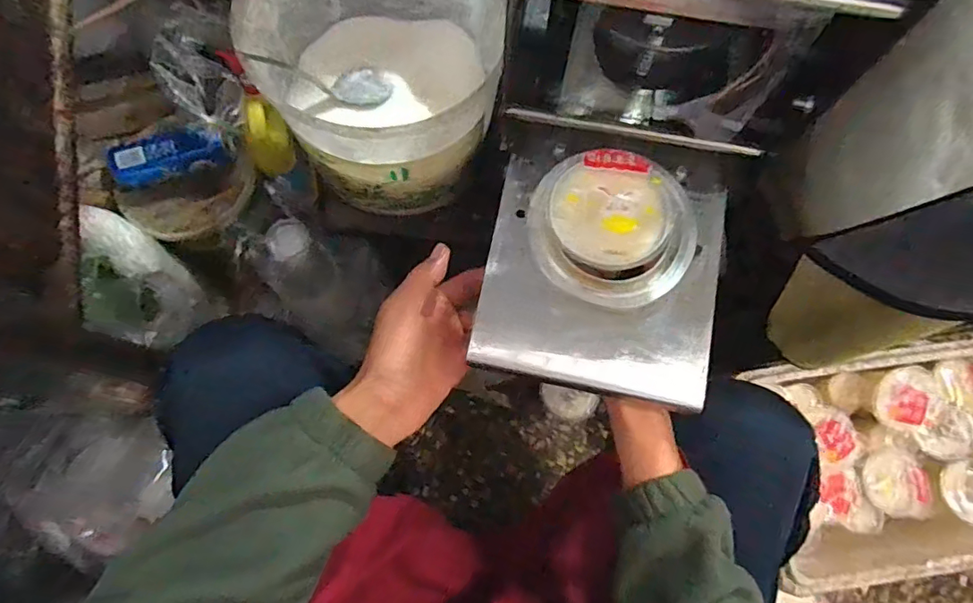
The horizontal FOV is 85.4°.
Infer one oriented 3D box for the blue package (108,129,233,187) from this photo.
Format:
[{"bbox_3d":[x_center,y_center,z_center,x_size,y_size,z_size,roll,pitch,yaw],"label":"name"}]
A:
[{"bbox_3d":[-0.464,-0.221,0.788,0.130,0.060,0.025,-20,38,-7],"label":"blue package"}]

